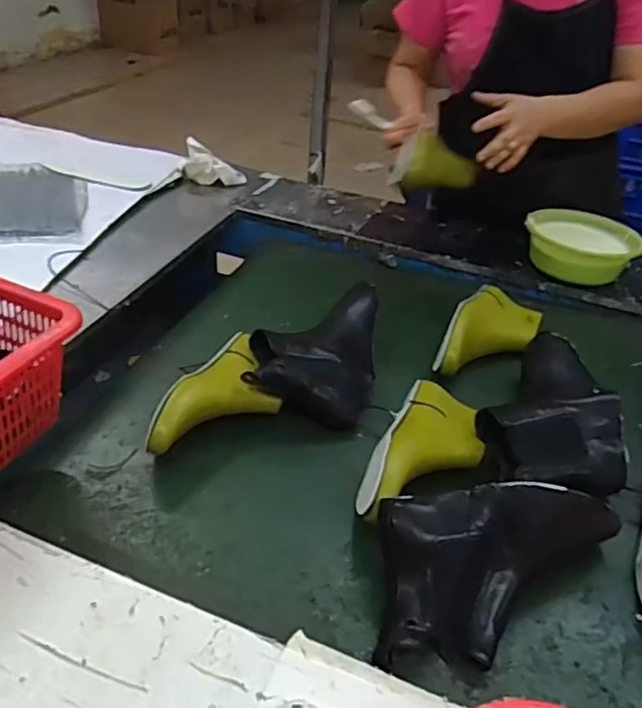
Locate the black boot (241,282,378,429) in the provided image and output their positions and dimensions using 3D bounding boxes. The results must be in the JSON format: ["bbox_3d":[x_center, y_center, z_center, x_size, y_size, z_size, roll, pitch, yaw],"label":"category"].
[{"bbox_3d":[-0.007,-0.010,0.856,0.166,0.086,0.241,5,39,0],"label":"black boot"}]

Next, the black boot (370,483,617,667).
[{"bbox_3d":[0.173,0.196,0.569,0.241,0.090,0.131,0,39,-5],"label":"black boot"}]

